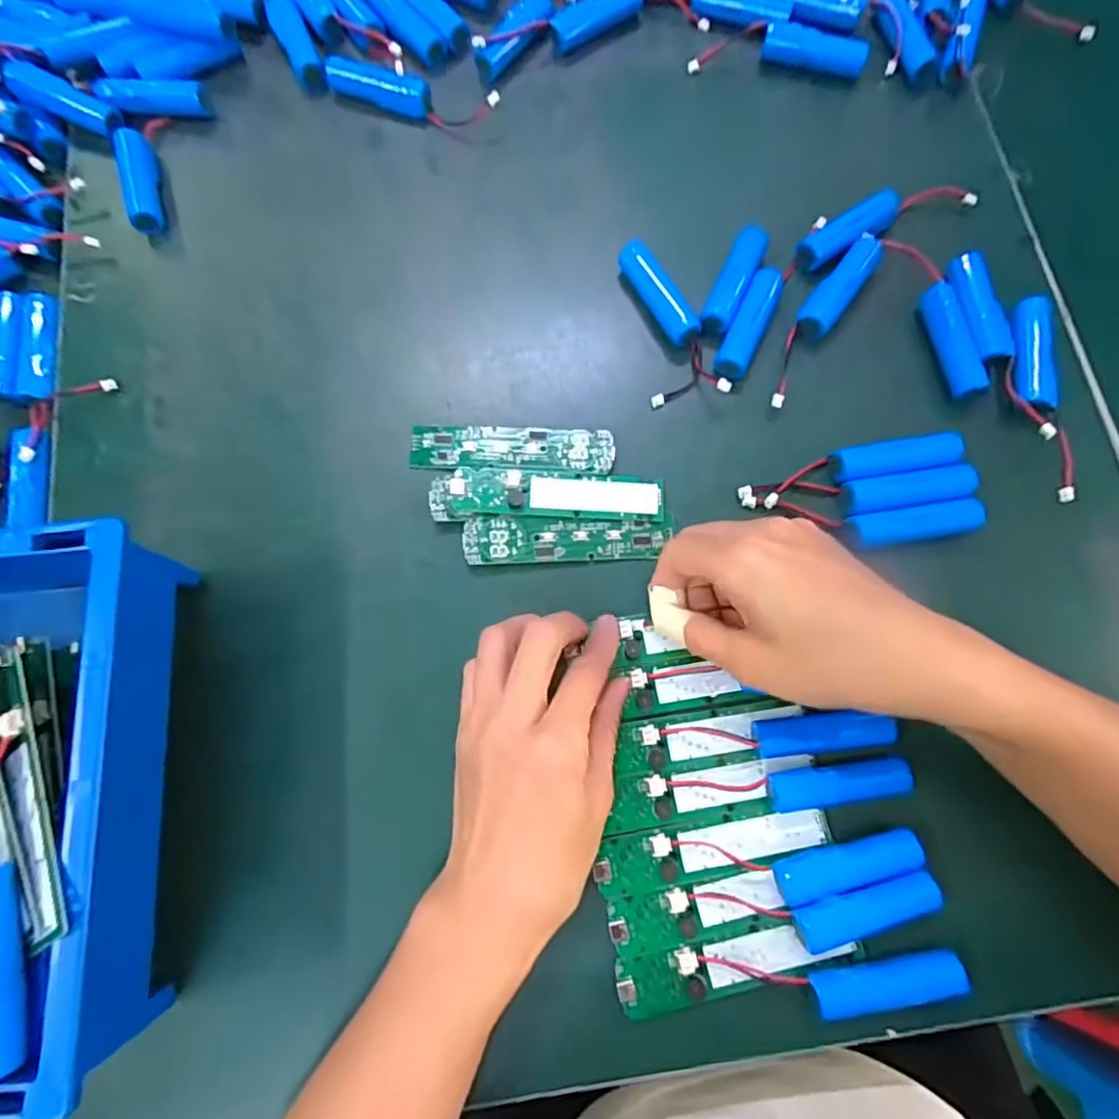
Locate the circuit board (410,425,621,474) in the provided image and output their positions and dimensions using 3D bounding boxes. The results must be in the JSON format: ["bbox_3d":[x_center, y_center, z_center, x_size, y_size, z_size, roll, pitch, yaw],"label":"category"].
[{"bbox_3d":[-0.027,-0.062,0.355,0.113,0.010,0.028,2,76,-1],"label":"circuit board"}]

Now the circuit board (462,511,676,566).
[{"bbox_3d":[0.006,-0.011,0.343,0.113,0.007,0.026,-2,76,-2],"label":"circuit board"}]

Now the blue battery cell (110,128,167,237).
[{"bbox_3d":[-0.265,-0.240,0.398,0.020,0.018,0.072,-16,77,-5],"label":"blue battery cell"}]

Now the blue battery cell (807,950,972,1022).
[{"bbox_3d":[0.148,0.191,0.283,0.066,0.015,0.015,-9,76,-3],"label":"blue battery cell"}]

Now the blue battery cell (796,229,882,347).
[{"bbox_3d":[0.168,-0.162,0.377,0.020,0.013,0.075,37,78,8],"label":"blue battery cell"}]

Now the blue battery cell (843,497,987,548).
[{"bbox_3d":[0.189,-0.018,0.338,0.070,0.018,0.018,-8,76,-3],"label":"blue battery cell"}]

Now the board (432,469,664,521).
[{"bbox_3d":[-0.006,-0.036,0.346,0.127,0.012,0.028,0,76,-1],"label":"board"}]

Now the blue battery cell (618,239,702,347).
[{"bbox_3d":[0.059,-0.157,0.374,0.020,0.022,0.073,-29,78,-8],"label":"blue battery cell"}]

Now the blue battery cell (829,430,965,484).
[{"bbox_3d":[0.185,-0.055,0.348,0.065,0.019,0.020,-8,76,-3],"label":"blue battery cell"}]

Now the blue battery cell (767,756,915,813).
[{"bbox_3d":[0.134,0.108,0.304,0.067,0.013,0.018,-8,76,-3],"label":"blue battery cell"}]

